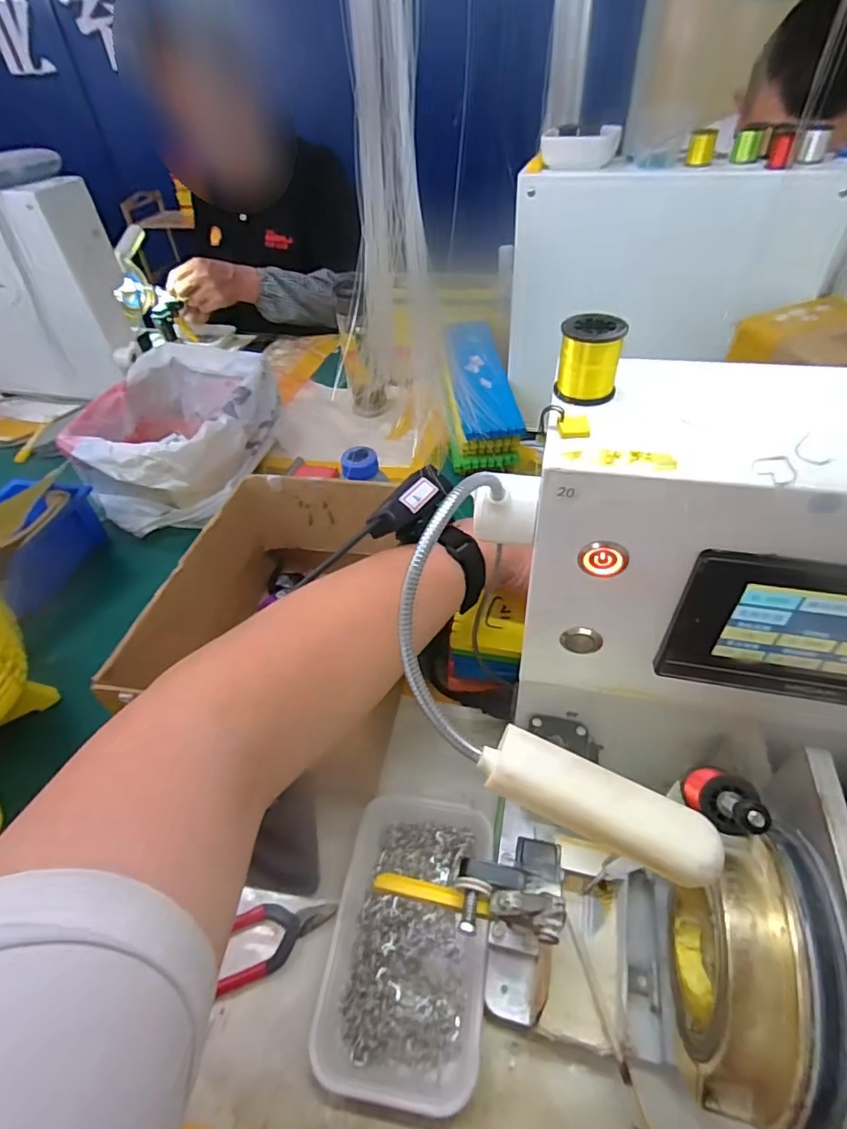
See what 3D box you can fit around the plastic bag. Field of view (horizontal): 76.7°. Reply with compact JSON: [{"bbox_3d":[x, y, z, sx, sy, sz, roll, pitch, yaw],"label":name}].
[{"bbox_3d":[-0.356,-0.197,0.790,0.226,0.122,0.315,6,46,11],"label":"plastic bag"}]

